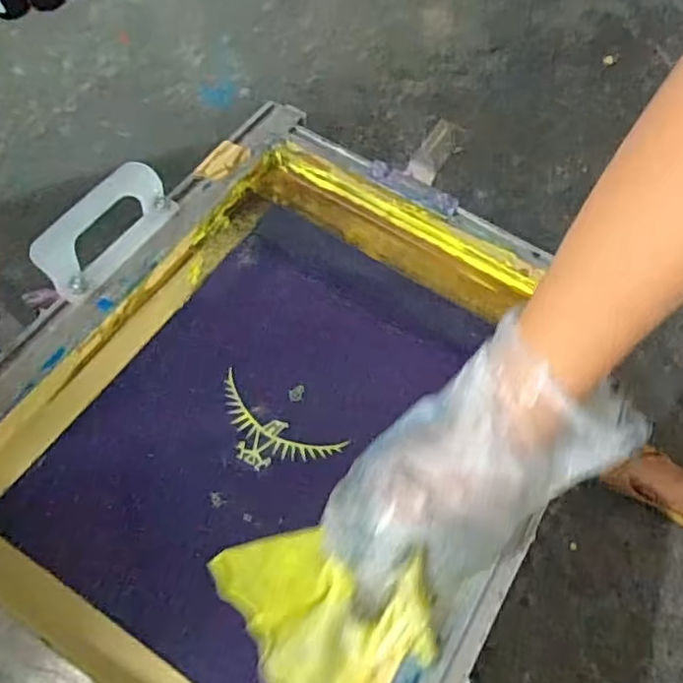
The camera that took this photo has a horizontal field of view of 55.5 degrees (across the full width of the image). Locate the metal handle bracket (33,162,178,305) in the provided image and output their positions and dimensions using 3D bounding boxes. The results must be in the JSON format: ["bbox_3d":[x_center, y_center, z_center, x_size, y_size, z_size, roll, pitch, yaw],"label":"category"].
[{"bbox_3d":[-0.182,-0.089,0.503,0.054,0.009,0.118,48,61,-20],"label":"metal handle bracket"}]

